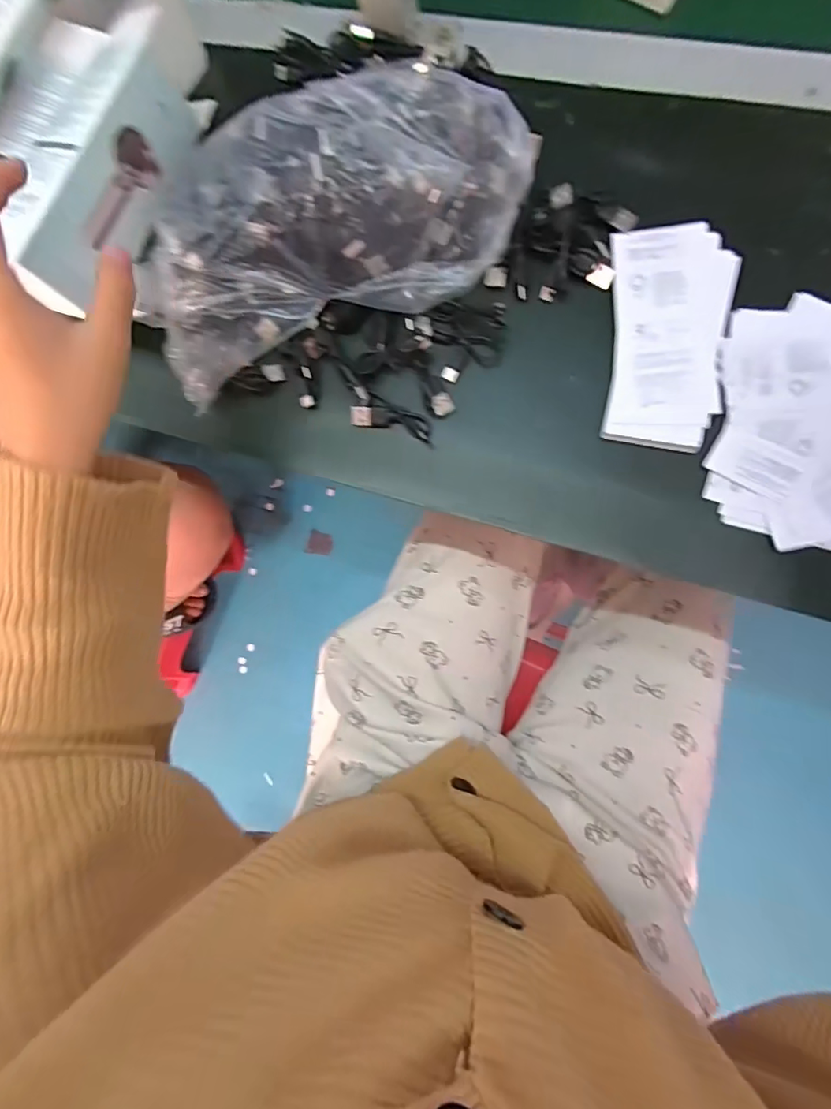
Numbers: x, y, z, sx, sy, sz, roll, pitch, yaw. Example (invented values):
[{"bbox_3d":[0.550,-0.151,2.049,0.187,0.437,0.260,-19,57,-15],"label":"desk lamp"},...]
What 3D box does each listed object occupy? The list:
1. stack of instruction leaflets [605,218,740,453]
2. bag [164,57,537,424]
[{"bbox_3d":[0.155,-0.135,0.327,0.071,0.010,0.136,8,90,8],"label":"stack of instruction leaflets"},{"bbox_3d":[-0.061,-0.205,0.333,0.257,0.084,0.126,-17,86,7],"label":"bag"}]

